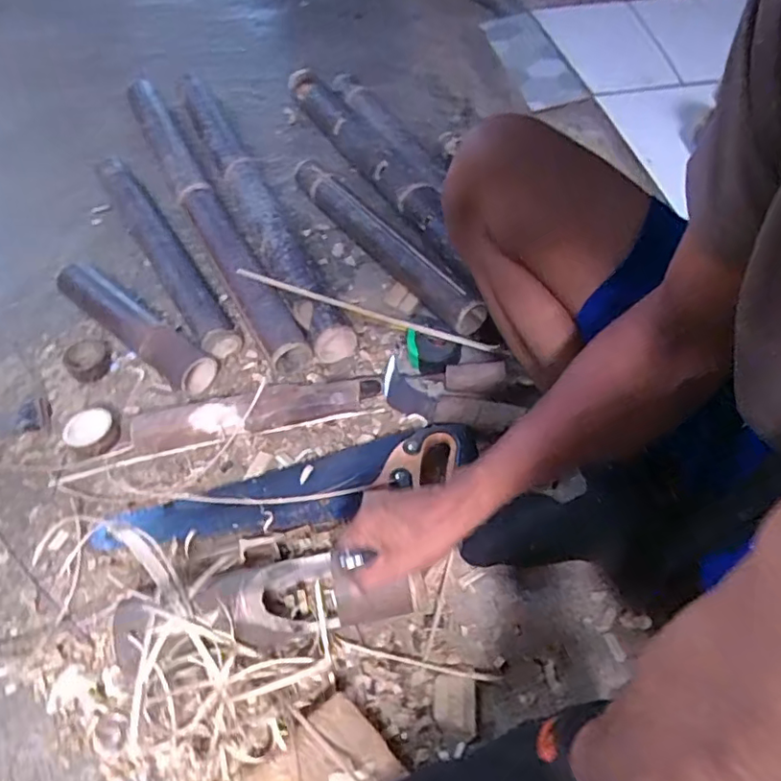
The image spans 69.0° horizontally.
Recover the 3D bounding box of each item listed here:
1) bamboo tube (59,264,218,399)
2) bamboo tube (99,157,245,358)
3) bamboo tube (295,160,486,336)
[{"bbox_3d":[-0.375,-0.096,0.835,0.305,0.053,0.065,34,61,21],"label":"bamboo tube"},{"bbox_3d":[-0.373,-0.241,0.915,0.063,0.064,0.491,-29,60,-19],"label":"bamboo tube"},{"bbox_3d":[-0.021,-0.230,0.895,0.060,0.072,0.480,-31,60,-20],"label":"bamboo tube"}]

